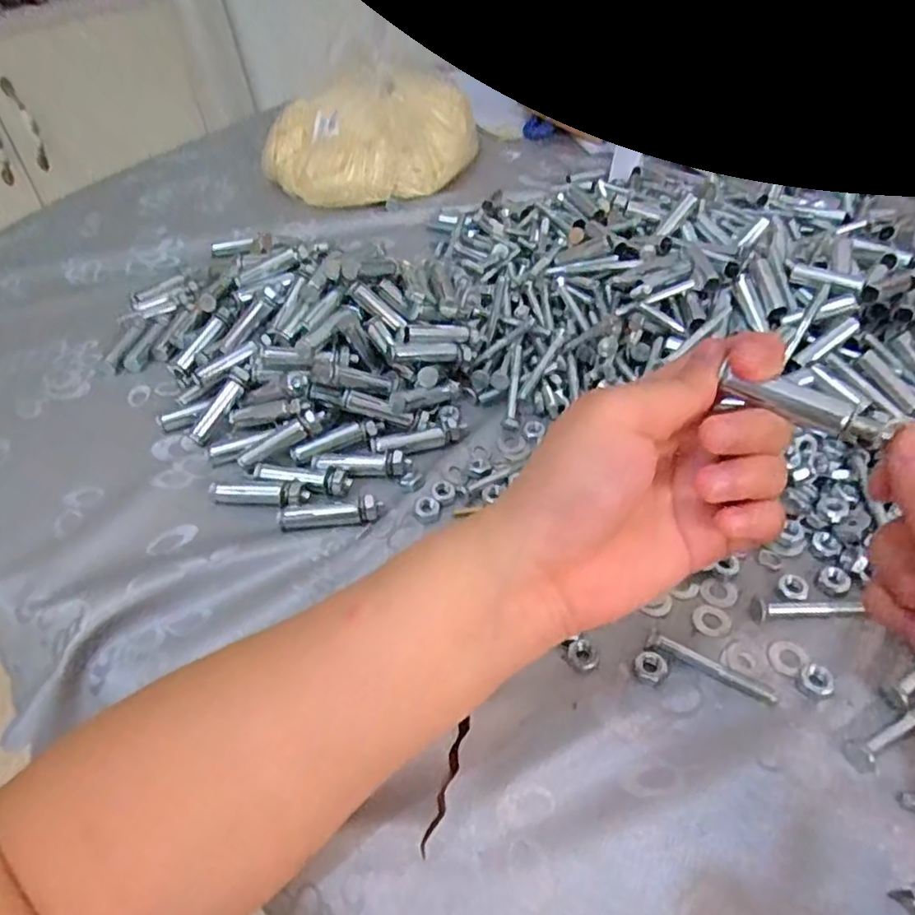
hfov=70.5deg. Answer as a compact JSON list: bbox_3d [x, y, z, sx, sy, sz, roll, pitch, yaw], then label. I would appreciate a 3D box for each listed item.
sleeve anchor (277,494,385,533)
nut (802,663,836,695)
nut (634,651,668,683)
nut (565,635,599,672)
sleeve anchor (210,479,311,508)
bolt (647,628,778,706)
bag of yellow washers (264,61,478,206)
[{"bbox_3d":[-0.065,0.028,0.333,0.052,0.010,0.016,-4,47,-1],"label":"sleeve anchor"},{"bbox_3d":[0.151,0.091,0.269,0.014,0.004,0.012,-36,55,-27],"label":"nut"},{"bbox_3d":[0.082,0.089,0.275,0.013,0.006,0.011,29,55,27],"label":"nut"},{"bbox_3d":[0.055,0.085,0.282,0.014,0.004,0.014,-2,47,2],"label":"nut"},{"bbox_3d":[-0.106,0.018,0.345,0.054,0.010,0.016,8,48,10],"label":"sleeve anchor"},{"bbox_3d":[0.106,0.089,0.271,0.053,0.010,0.006,23,52,22],"label":"bolt"},{"bbox_3d":[-0.072,-0.303,0.597,0.200,0.086,0.126,-23,50,-18],"label":"bag of yellow washers"}]

